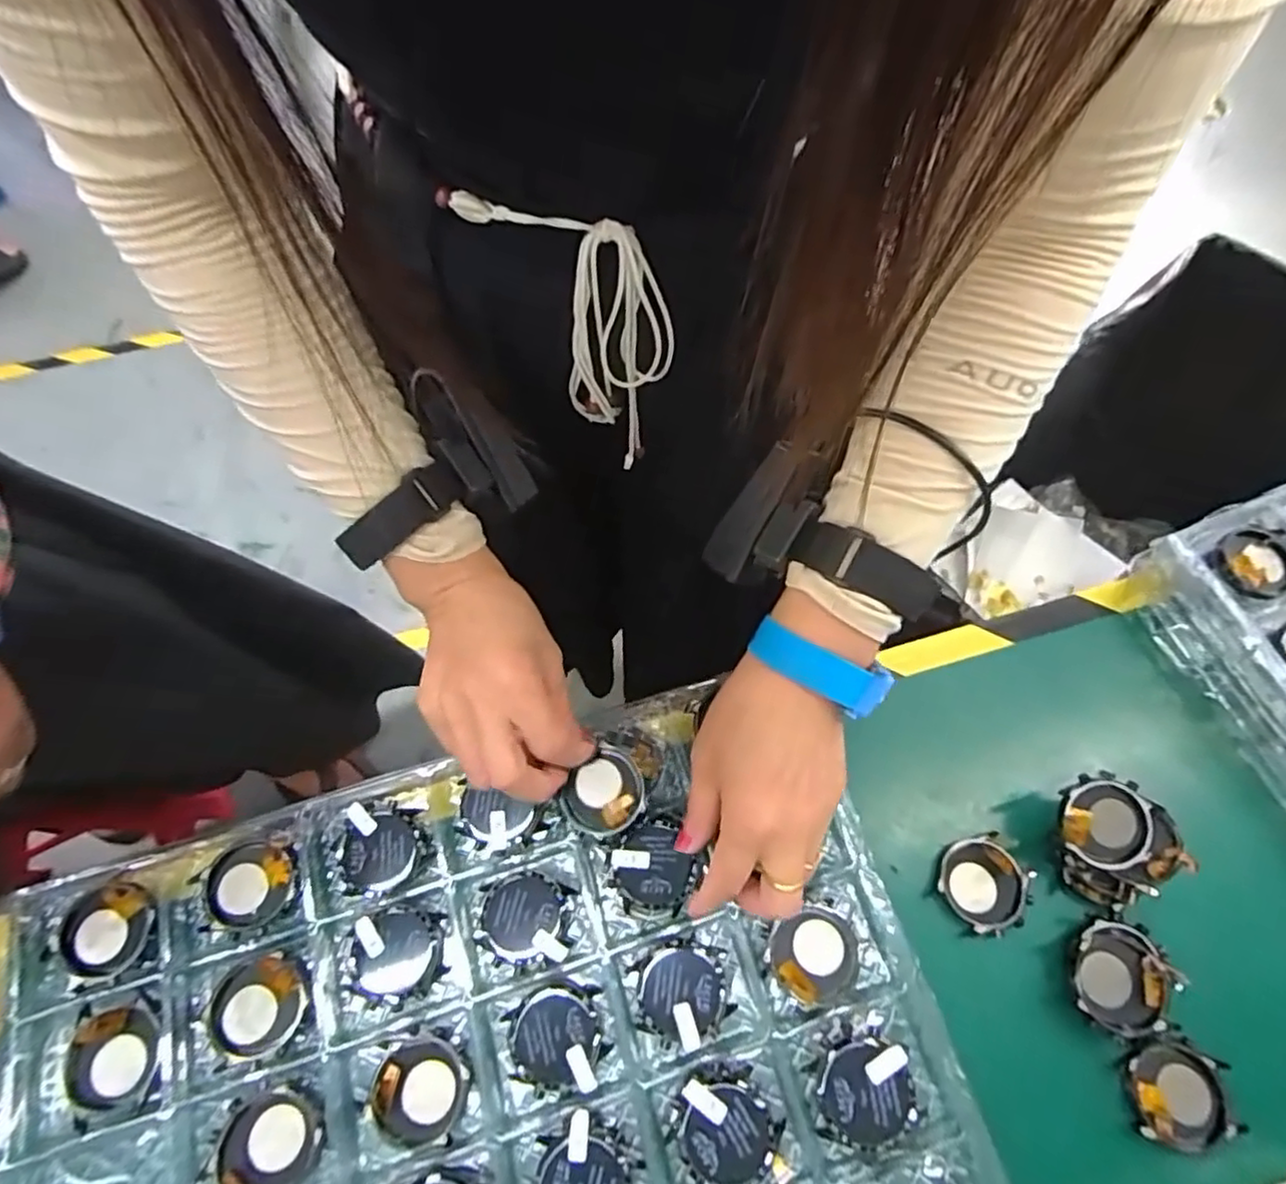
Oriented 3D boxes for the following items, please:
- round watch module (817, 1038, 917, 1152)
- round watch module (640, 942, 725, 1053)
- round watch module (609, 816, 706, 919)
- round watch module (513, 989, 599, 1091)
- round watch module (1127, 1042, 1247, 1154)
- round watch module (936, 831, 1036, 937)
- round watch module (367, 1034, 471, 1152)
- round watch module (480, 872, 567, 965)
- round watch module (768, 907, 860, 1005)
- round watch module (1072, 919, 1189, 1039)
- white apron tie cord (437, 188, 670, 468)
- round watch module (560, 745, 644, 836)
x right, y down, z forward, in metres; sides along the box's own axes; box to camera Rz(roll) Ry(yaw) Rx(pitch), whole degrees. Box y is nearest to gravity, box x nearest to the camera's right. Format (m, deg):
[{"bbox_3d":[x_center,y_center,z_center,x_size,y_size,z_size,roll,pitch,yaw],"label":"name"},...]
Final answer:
[{"bbox_3d":[0.105,0.237,0.313,0.041,0.013,0.041,-1,66,2],"label":"round watch module"},{"bbox_3d":[0.020,0.201,0.334,0.041,0.008,0.040,-1,66,2],"label":"round watch module"},{"bbox_3d":[0.006,0.147,0.356,0.044,0.012,0.042,-1,66,2],"label":"round watch module"},{"bbox_3d":[-0.043,0.220,0.328,0.042,0.006,0.040,-1,66,2],"label":"round watch module"},{"bbox_3d":[0.266,0.249,0.326,0.046,0.012,0.041,10,66,7],"label":"round watch module"},{"bbox_3d":[0.190,0.163,0.370,0.045,0.014,0.045,-1,66,2],"label":"round watch module"},{"bbox_3d":[-0.109,0.242,0.320,0.042,0.008,0.044,-1,66,2],"label":"round watch module"},{"bbox_3d":[-0.064,0.173,0.351,0.043,0.004,0.042,-1,66,2],"label":"round watch module"},{"bbox_3d":[0.089,0.186,0.338,0.044,0.010,0.040,-1,66,2],"label":"round watch module"},{"bbox_3d":[0.247,0.199,0.344,0.046,0.019,0.051,19,68,11],"label":"round watch module"},{"bbox_3d":[-0.036,-0.138,0.370,0.106,0.161,0.024,20,68,9],"label":"white apron tie cord"},{"bbox_3d":[-0.021,0.108,0.355,0.042,0.016,0.039,-1,66,2],"label":"round watch module"}]

